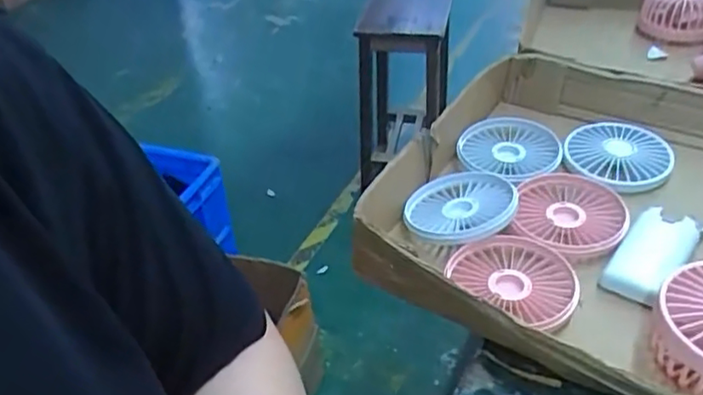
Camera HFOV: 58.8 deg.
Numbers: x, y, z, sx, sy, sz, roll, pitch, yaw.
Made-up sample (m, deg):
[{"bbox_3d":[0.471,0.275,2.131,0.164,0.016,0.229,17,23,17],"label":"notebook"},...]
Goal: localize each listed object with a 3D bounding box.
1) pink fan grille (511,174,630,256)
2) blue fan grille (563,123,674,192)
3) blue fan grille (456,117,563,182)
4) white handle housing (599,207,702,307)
[{"bbox_3d":[0.170,0.012,0.485,0.080,0.019,0.087,7,38,15],"label":"pink fan grille"},{"bbox_3d":[0.230,-0.039,0.536,0.082,0.009,0.081,20,44,30],"label":"blue fan grille"},{"bbox_3d":[0.138,-0.046,0.550,0.084,0.014,0.085,-3,37,3],"label":"blue fan grille"},{"bbox_3d":[0.214,0.039,0.443,0.041,0.016,0.093,26,47,35],"label":"white handle housing"}]

